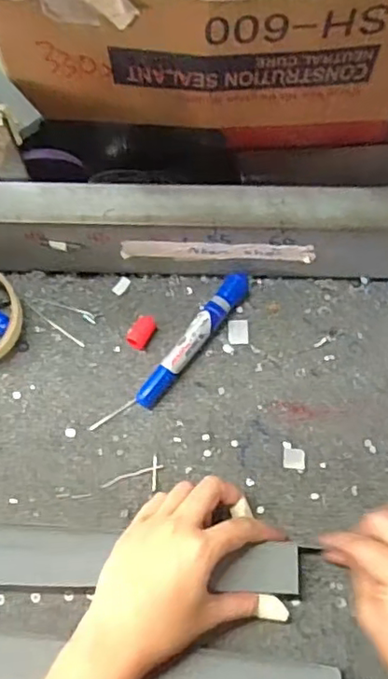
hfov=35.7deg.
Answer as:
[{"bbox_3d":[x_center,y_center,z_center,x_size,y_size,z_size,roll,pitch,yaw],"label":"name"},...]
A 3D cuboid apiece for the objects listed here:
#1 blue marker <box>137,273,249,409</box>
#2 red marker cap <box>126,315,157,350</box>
[{"bbox_3d":[0.000,-0.001,0.499,0.020,0.018,0.138,35,73,14],"label":"blue marker"},{"bbox_3d":[-0.044,-0.005,0.504,0.017,0.014,0.030,22,70,10],"label":"red marker cap"}]

